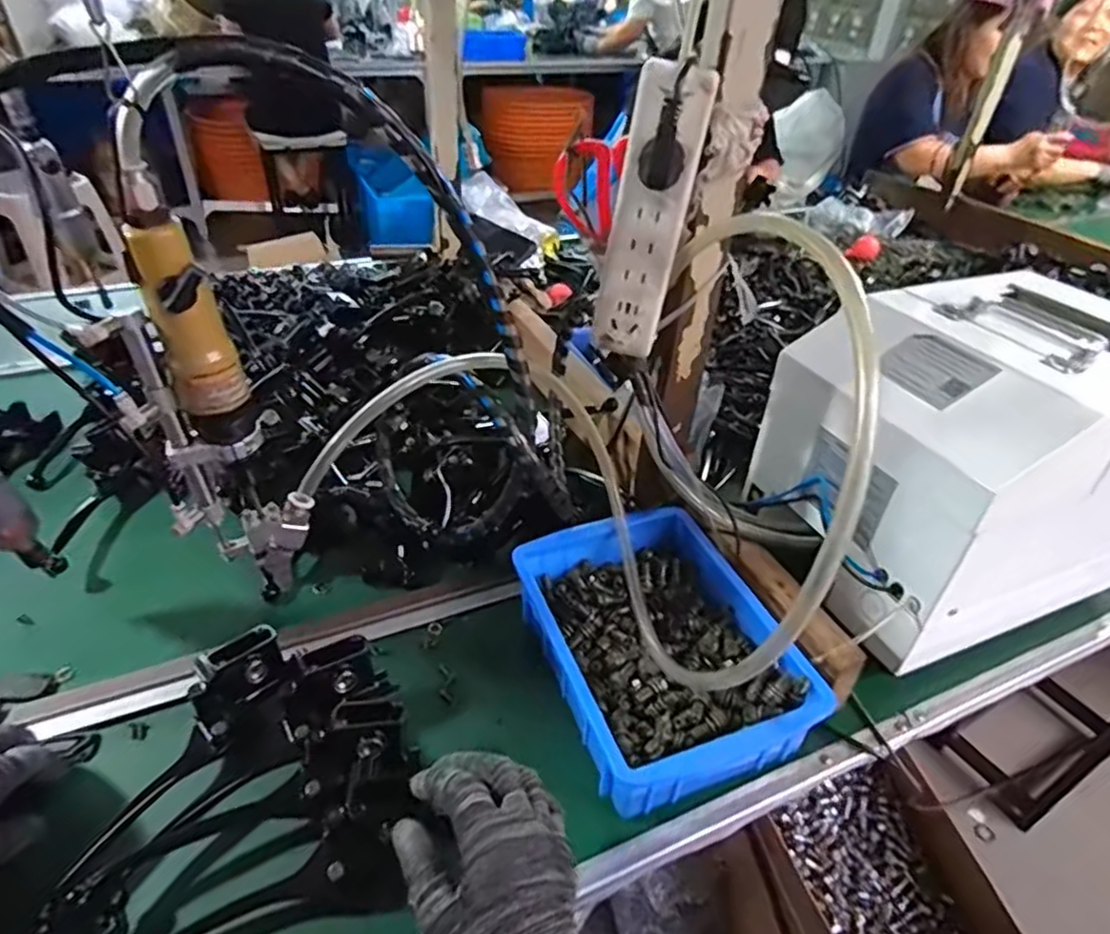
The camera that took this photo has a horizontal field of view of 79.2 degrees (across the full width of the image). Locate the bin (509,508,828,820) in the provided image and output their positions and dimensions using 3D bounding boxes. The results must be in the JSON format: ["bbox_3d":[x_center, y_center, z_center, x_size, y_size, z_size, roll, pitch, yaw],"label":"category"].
[{"bbox_3d":[0.085,0.148,0.570,0.175,0.072,0.234,-11,42,-18],"label":"bin"}]

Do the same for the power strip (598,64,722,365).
[{"bbox_3d":[0.068,-0.174,0.475,0.055,0.186,0.033,8,40,3],"label":"power strip"}]

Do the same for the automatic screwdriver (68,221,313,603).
[{"bbox_3d":[-0.227,-0.021,0.445,0.091,0.256,0.041,-17,45,-25],"label":"automatic screwdriver"}]

